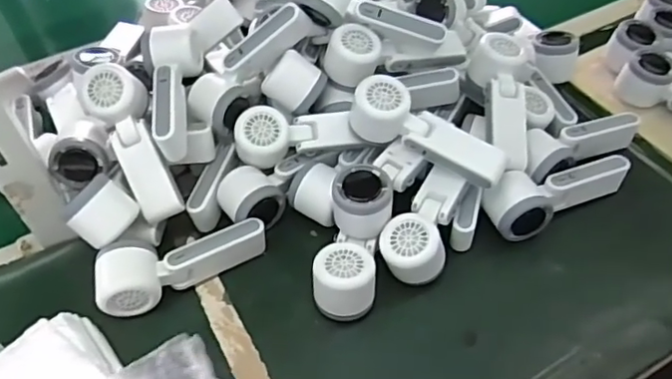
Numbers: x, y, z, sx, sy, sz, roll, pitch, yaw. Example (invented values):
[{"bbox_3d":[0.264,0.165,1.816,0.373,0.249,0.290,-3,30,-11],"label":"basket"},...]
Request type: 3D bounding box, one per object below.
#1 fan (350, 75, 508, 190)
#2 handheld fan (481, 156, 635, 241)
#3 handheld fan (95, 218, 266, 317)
[{"bbox_3d":[0.092,-0.054,0.593,0.165,0.056,0.057,29,55,5],"label":"fan"},{"bbox_3d":[0.234,0.000,0.619,0.166,0.055,0.061,-25,52,-18],"label":"handheld fan"},{"bbox_3d":[-0.158,0.066,0.578,0.167,0.053,0.072,-29,53,-21],"label":"handheld fan"}]

